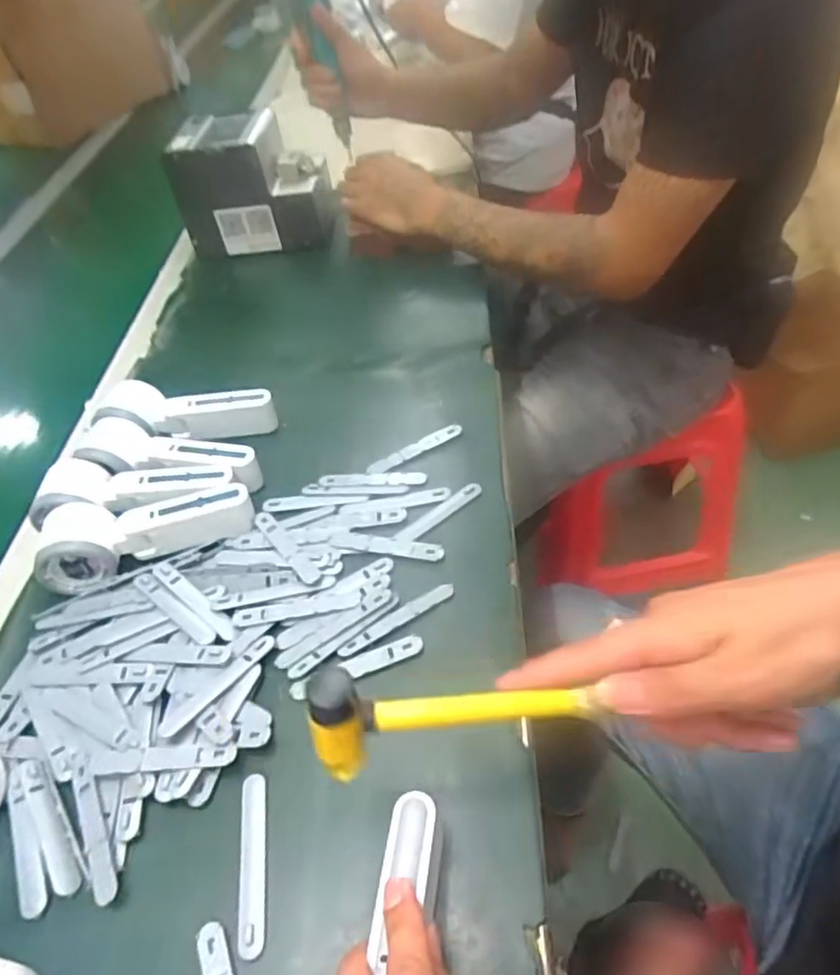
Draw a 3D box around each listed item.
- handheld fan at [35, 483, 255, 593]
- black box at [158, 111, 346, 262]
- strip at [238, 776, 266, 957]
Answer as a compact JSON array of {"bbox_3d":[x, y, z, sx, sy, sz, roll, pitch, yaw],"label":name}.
[{"bbox_3d":[-0.222,0.034,0.526,0.167,0.046,0.056,-14,47,-4],"label":"handheld fan"},{"bbox_3d":[-0.210,-0.411,0.873,0.203,0.137,0.136,-4,48,7],"label":"black box"},{"bbox_3d":[-0.097,0.215,0.378,0.014,0.006,0.093,-12,47,0],"label":"strip"}]

